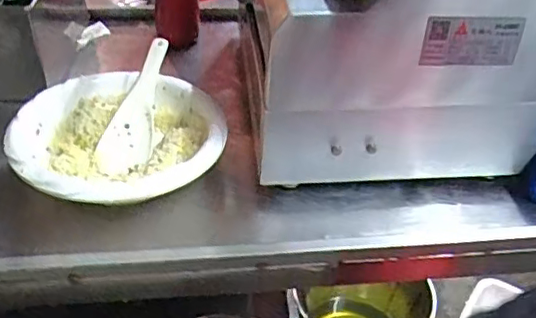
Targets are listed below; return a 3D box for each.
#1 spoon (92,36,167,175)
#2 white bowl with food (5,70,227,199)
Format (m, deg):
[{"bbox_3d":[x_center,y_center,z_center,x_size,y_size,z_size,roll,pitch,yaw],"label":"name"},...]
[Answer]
[{"bbox_3d":[-0.156,-0.069,0.743,0.064,0.032,0.207,9,64,8],"label":"spoon"},{"bbox_3d":[-0.168,-0.021,0.696,0.235,0.047,0.231,2,38,-1],"label":"white bowl with food"}]

